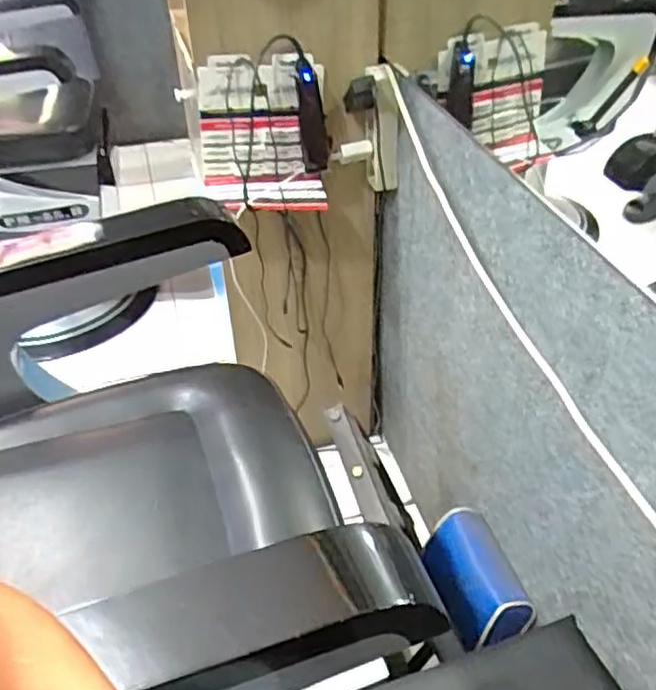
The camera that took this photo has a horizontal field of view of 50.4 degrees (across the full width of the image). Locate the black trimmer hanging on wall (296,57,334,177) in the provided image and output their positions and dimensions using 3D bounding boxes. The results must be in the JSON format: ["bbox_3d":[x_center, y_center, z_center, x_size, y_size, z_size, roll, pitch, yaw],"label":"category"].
[{"bbox_3d":[-0.022,-0.355,1.104,0.049,0.175,0.027,-1,40,2],"label":"black trimmer hanging on wall"}]

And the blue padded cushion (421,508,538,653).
[{"bbox_3d":[0.218,0.352,1.052,0.102,0.079,0.206,-13,41,-12],"label":"blue padded cushion"}]

